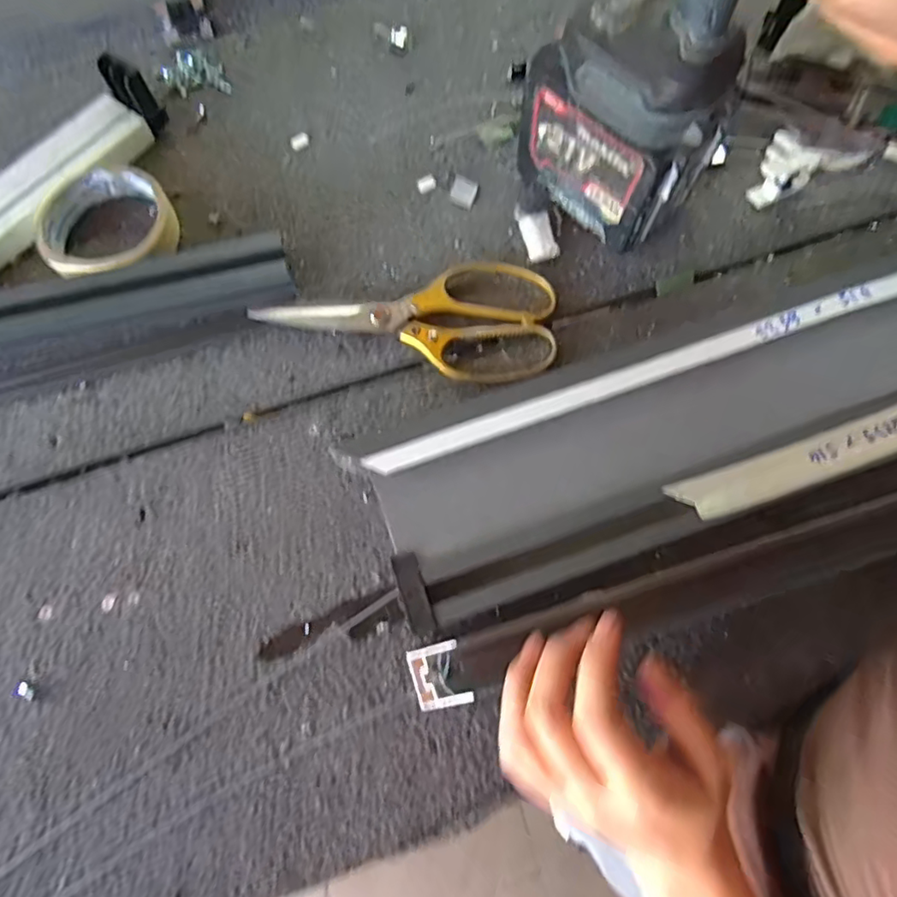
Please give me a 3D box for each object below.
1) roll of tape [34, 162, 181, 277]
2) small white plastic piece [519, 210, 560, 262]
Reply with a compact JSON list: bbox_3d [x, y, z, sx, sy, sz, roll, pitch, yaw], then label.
[{"bbox_3d":[-0.231,-0.153,0.404,0.086,0.027,0.095,-25,73,-7],"label":"roll of tape"},{"bbox_3d":[0.062,-0.144,0.407,0.020,0.010,0.037,-13,72,-4],"label":"small white plastic piece"}]

